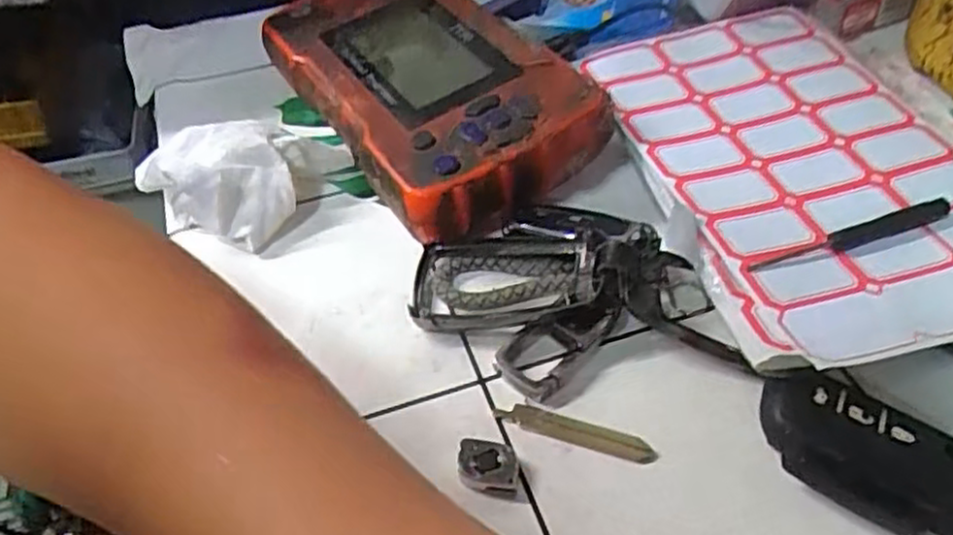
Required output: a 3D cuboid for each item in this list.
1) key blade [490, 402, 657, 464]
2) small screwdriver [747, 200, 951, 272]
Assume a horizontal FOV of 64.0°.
[{"bbox_3d":[0.033,0.054,0.256,0.054,0.004,0.009,13,50,16],"label":"key blade"},{"bbox_3d":[0.135,-0.011,0.273,0.082,0.004,0.007,-17,48,-10],"label":"small screwdriver"}]

